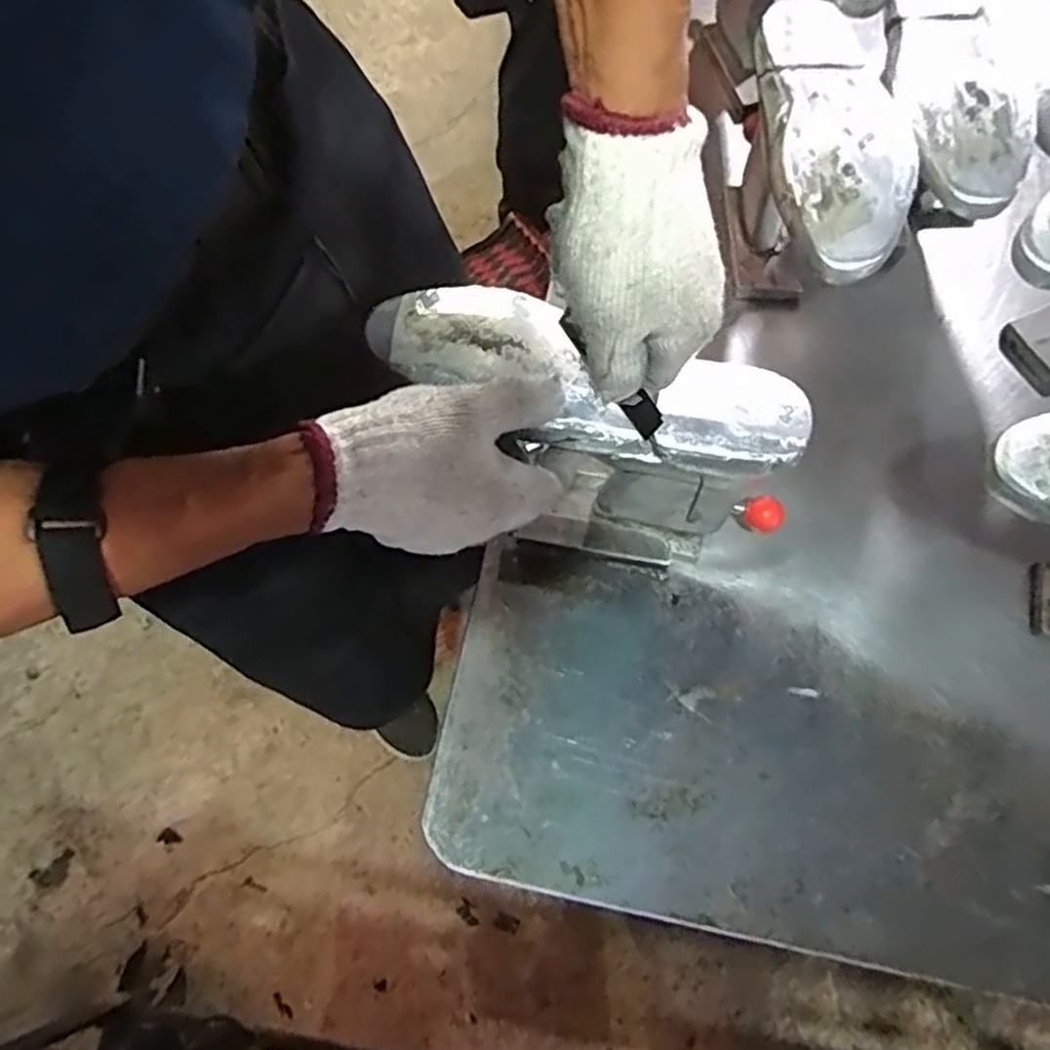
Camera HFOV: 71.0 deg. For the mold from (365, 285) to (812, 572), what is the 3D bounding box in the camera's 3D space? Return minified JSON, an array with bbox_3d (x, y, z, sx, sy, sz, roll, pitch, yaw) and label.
[{"bbox_3d":[0.040,-0.053,0.502,0.272,0.175,0.080,18,69,7],"label":"mold"}]

